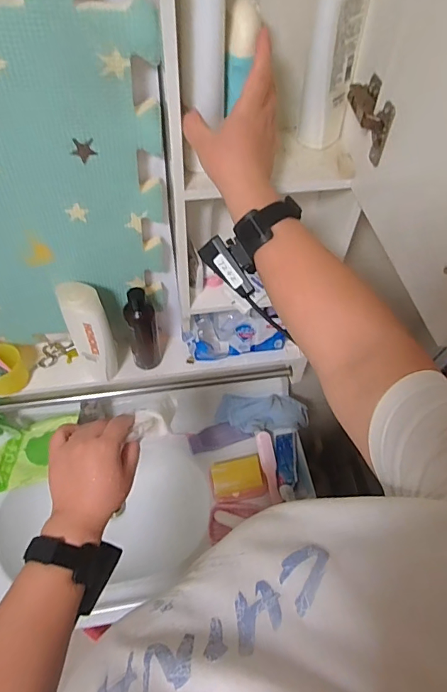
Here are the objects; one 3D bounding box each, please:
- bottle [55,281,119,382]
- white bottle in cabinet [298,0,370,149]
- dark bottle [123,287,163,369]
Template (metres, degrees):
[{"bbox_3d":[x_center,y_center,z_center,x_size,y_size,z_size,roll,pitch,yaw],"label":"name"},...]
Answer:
[{"bbox_3d":[-0.217,-0.018,0.732,0.062,0.225,0.047,-26,59,-19],"label":"bottle"},{"bbox_3d":[0.124,-0.328,0.481,0.050,0.207,0.055,16,56,9],"label":"white bottle in cabinet"},{"bbox_3d":[-0.141,-0.022,0.773,0.054,0.178,0.045,-9,55,-8],"label":"dark bottle"}]

